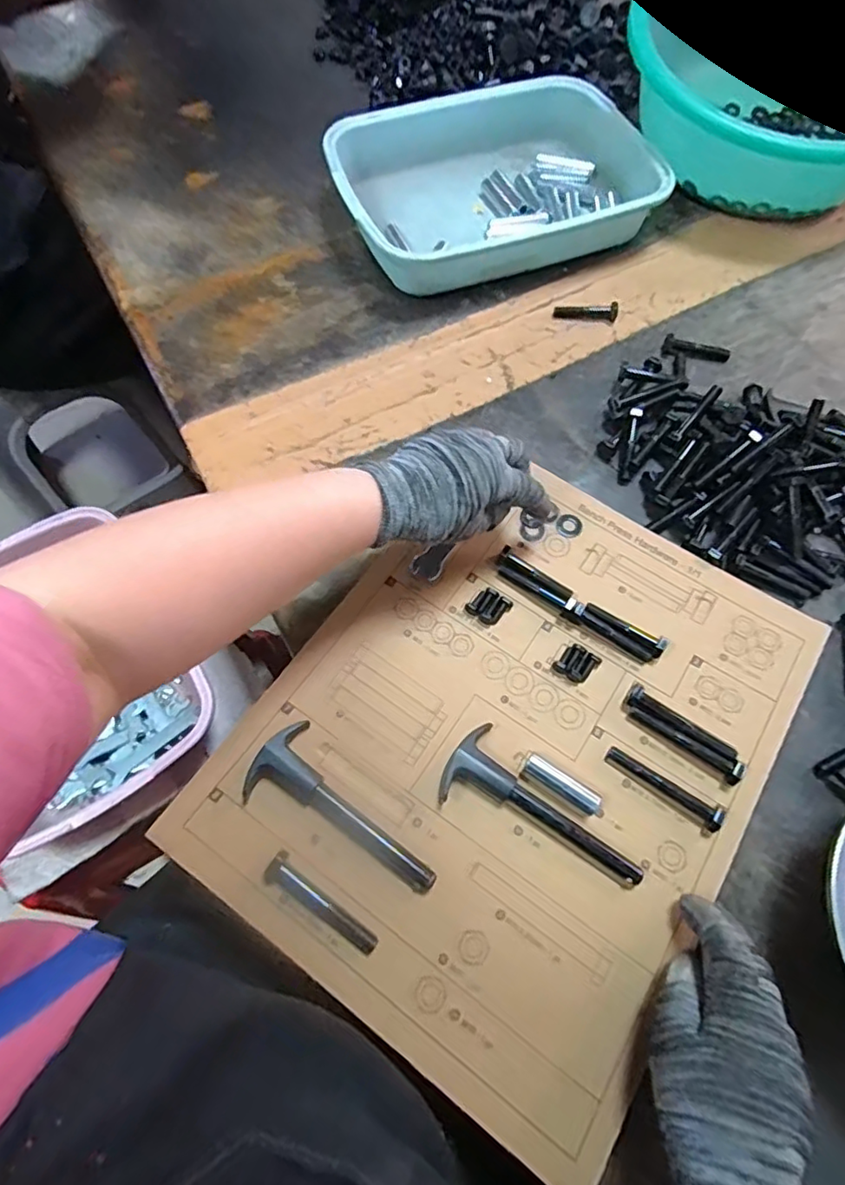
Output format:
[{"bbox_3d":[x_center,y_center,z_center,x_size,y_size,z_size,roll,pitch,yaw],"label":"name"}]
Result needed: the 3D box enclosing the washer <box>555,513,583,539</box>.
[{"bbox_3d":[0.114,-0.052,0.452,0.020,0.004,0.021,0,65,-1],"label":"washer"}]

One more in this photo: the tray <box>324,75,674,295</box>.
[{"bbox_3d":[0.079,-0.422,0.603,0.323,0.066,0.204,-15,66,-7],"label":"tray"}]

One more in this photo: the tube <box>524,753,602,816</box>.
[{"bbox_3d":[0.088,0.122,0.370,0.050,0.014,0.013,33,69,13],"label":"tube"}]

